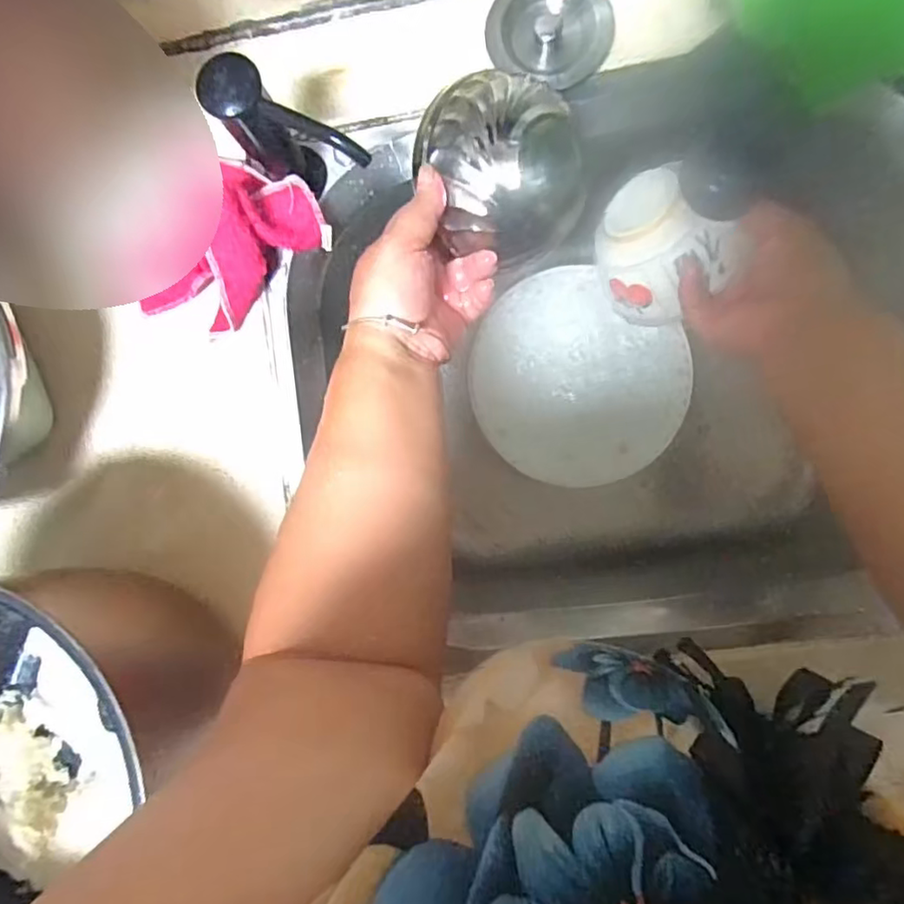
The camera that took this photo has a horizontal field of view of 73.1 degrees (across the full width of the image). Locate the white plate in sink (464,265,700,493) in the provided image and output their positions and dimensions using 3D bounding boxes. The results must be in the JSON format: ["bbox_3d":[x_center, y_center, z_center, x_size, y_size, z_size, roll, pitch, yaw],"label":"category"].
[{"bbox_3d":[0.111,-0.066,0.562,0.195,0.016,0.176,38,94,5],"label":"white plate in sink"}]

